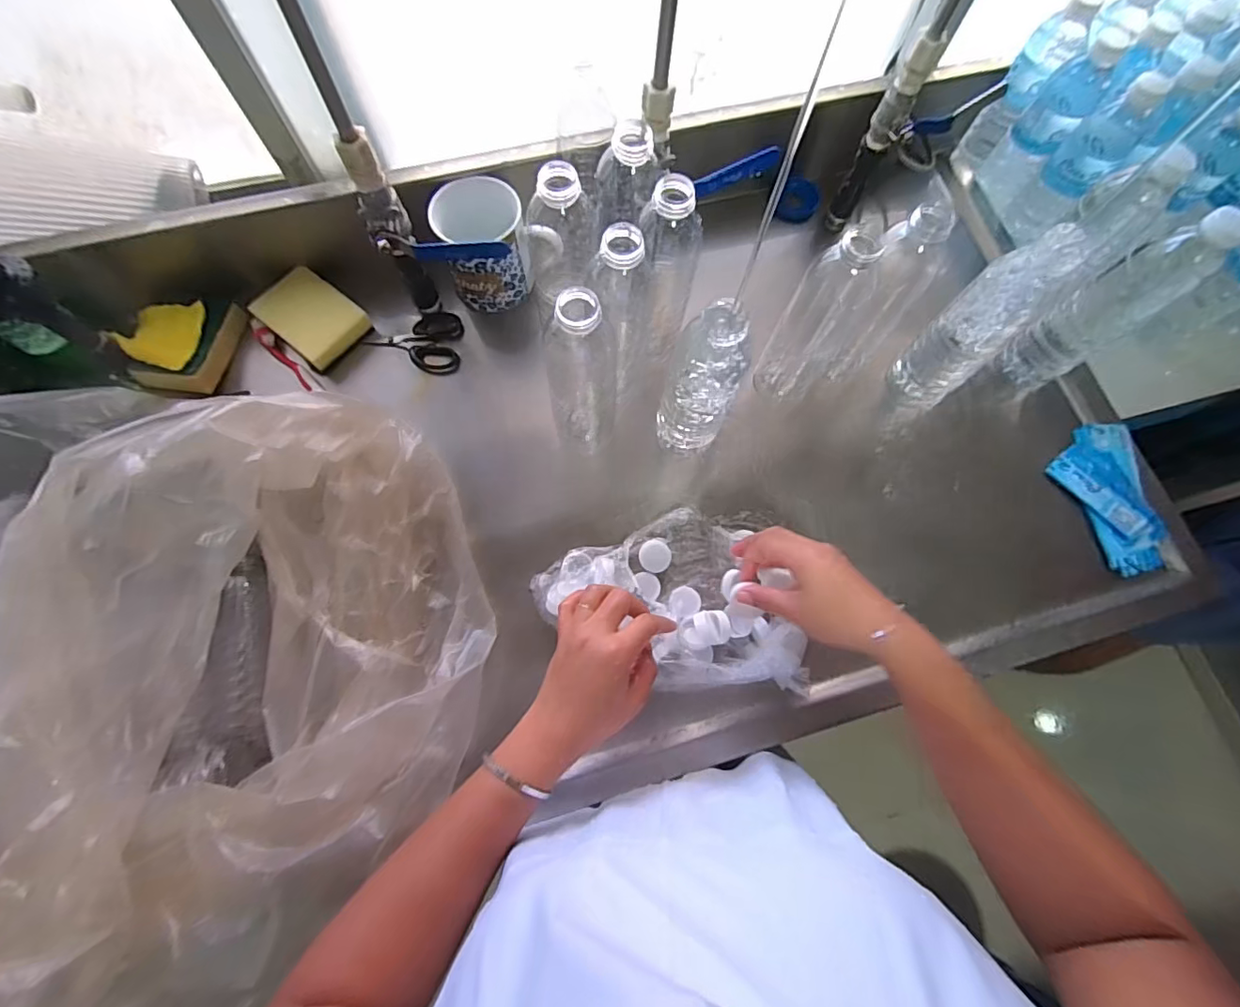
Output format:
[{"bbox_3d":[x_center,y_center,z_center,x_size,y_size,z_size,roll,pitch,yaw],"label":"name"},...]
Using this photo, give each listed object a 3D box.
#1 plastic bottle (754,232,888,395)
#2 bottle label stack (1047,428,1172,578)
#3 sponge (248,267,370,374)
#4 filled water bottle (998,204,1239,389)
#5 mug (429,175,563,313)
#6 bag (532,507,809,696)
[{"bbox_3d":[0.190,-0.176,0.515,0.061,0.213,0.062,36,75,9],"label":"plastic bottle"},{"bbox_3d":[0.518,-0.007,0.564,0.095,0.014,0.154,-16,74,-7],"label":"bottle label stack"},{"bbox_3d":[-0.333,-0.202,0.581,0.101,0.028,0.075,39,76,10],"label":"sponge"},{"bbox_3d":[0.462,-0.184,0.512,0.064,0.202,0.056,-27,76,-9],"label":"filled water bottle"},{"bbox_3d":[-0.137,-0.267,0.570,0.101,0.098,0.092,-7,73,-4],"label":"mug"},{"bbox_3d":[0.044,0.085,0.510,0.242,0.046,0.162,3,73,-1],"label":"bag"}]

